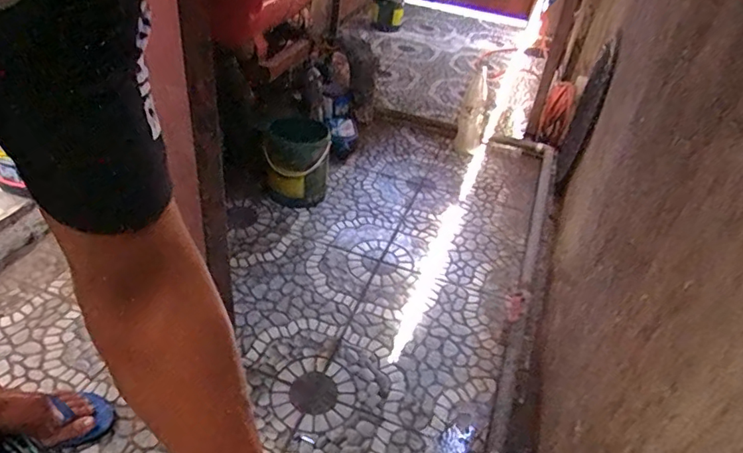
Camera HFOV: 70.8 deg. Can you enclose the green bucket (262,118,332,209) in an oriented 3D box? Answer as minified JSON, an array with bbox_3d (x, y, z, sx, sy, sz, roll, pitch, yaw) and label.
[{"bbox_3d":[-0.205,-0.172,1.438,0.176,0.199,0.172,1,39,-7],"label":"green bucket"}]

